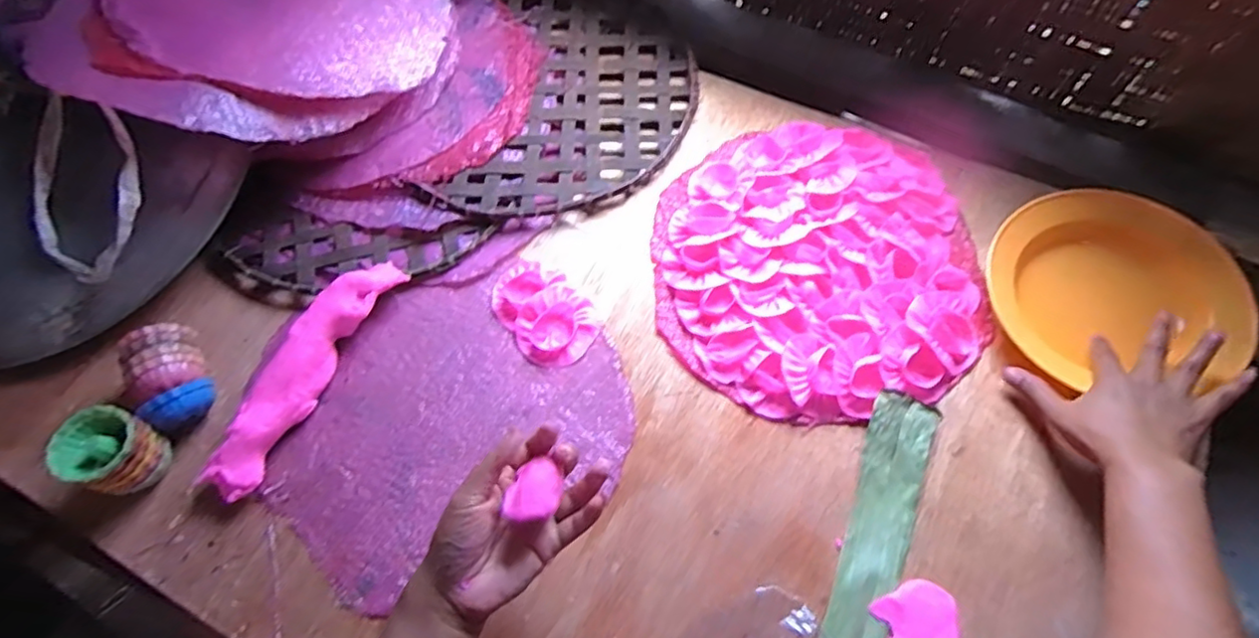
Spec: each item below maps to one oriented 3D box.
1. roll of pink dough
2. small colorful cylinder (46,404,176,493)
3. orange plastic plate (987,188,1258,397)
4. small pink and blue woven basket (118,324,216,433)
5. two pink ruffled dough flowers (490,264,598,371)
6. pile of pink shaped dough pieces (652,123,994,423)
[{"bbox_3d":[-0.299,0.043,0.573,0.048,0.046,0.242,24,67,13],"label":"roll of pink dough"},{"bbox_3d":[-0.440,0.114,0.538,0.060,0.067,0.060,-1,64,2],"label":"small colorful cylinder"},{"bbox_3d":[0.452,-0.026,0.583,0.211,0.038,0.211,-4,79,23],"label":"orange plastic plate"},{"bbox_3d":[-0.422,0.054,0.569,0.066,0.049,0.087,-35,68,-14],"label":"small pink and blue woven basket"},{"bbox_3d":[-0.085,-0.010,0.615,0.078,0.023,0.116,-35,68,-14],"label":"two pink ruffled dough flowers"},{"bbox_3d":[0.189,-0.063,0.631,0.313,0.033,0.319,-3,64,1],"label":"pile of pink shaped dough pieces"}]

